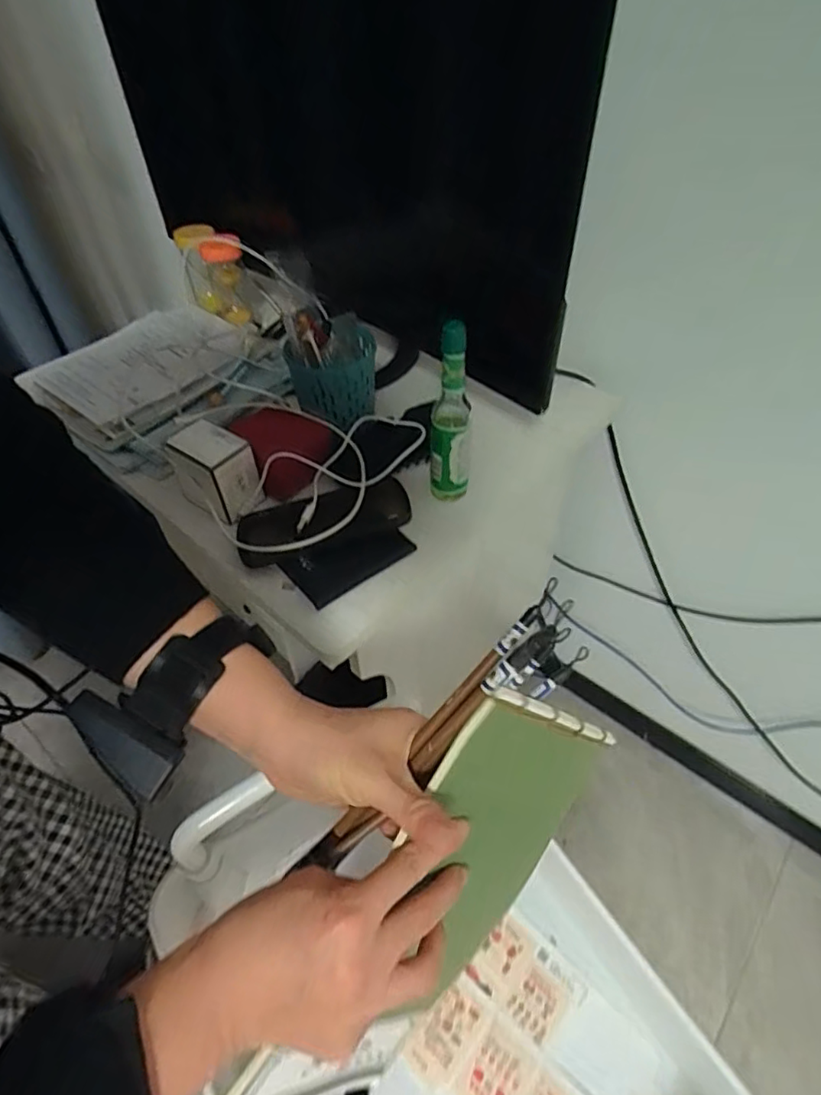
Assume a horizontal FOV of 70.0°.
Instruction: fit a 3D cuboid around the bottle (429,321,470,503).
[{"bbox_3d":[0.037,-0.124,0.563,0.043,0.186,0.043,4,50,6],"label":"bottle"}]

